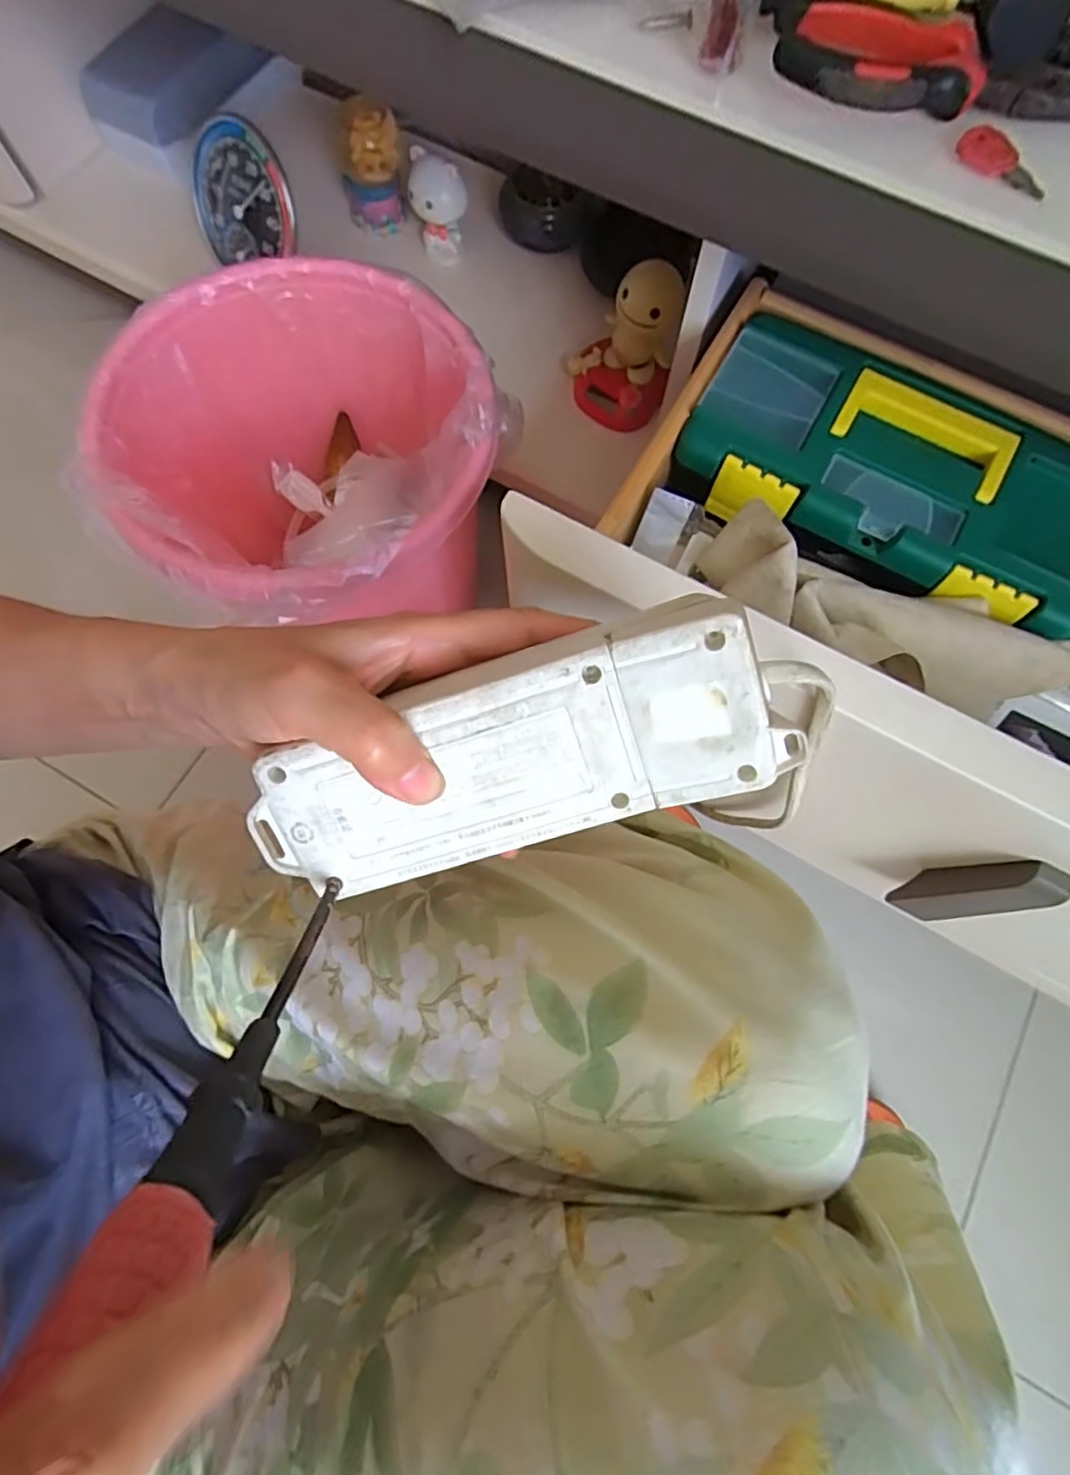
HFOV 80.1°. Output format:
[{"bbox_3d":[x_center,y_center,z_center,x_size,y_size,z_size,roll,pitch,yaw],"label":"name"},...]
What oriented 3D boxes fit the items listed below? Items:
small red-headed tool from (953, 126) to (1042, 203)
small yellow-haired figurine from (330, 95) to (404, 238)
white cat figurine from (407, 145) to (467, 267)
[{"bbox_3d":[0.197,-0.241,0.267,0.019,0.004,0.042,-40,79,-11],"label":"small red-headed tool"},{"bbox_3d":[-0.159,-0.556,0.620,0.063,0.083,0.067,-12,75,-5],"label":"small yellow-haired figurine"},{"bbox_3d":[-0.094,-0.518,0.619,0.053,0.083,0.043,-3,74,-2],"label":"white cat figurine"}]

